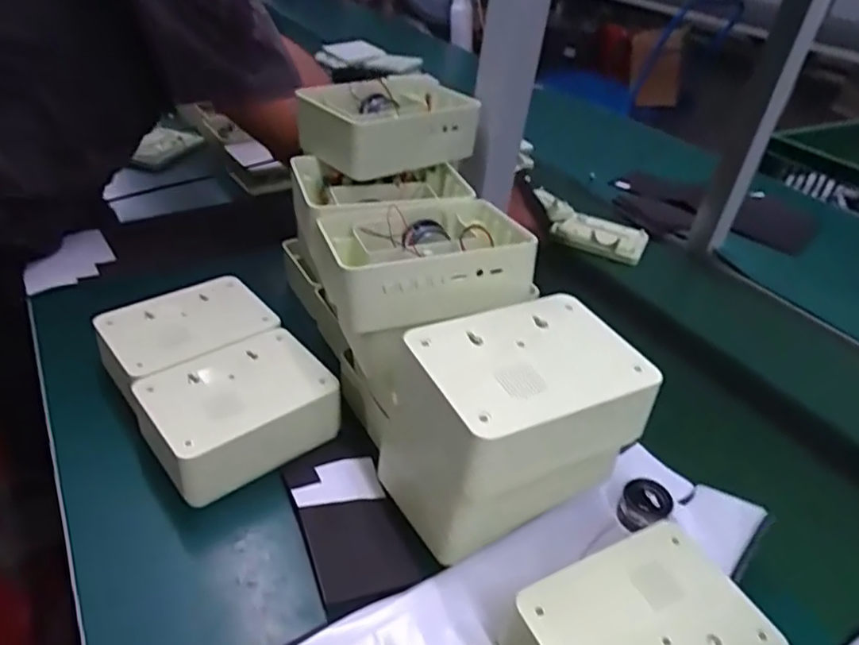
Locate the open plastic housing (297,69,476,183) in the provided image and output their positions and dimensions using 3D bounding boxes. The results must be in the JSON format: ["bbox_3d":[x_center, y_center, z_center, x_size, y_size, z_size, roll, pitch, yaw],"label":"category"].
[{"bbox_3d":[-0.044,-0.185,0.570,0.135,0.056,0.110,-19,43,-32],"label":"open plastic housing"}]

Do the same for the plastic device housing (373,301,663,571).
[{"bbox_3d":[0.056,0.085,0.431,0.131,0.164,0.106,-10,38,-23],"label":"plastic device housing"}]

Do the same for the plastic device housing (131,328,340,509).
[{"bbox_3d":[-0.163,0.075,0.518,0.147,0.056,0.104,-20,43,-33],"label":"plastic device housing"}]

